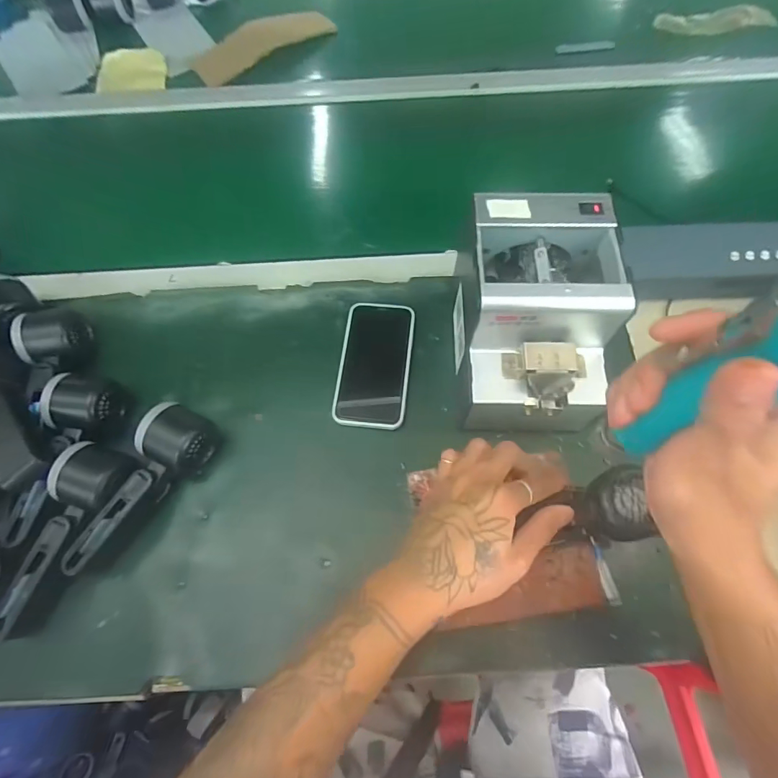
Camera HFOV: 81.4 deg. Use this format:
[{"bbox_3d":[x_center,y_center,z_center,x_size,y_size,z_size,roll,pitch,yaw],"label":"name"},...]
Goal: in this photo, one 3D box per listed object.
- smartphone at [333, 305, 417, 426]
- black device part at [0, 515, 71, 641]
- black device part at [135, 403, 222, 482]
[{"bbox_3d":[-0.015,-0.030,0.487,0.074,0.009,0.146,5,66,4],"label":"smartphone"},{"bbox_3d":[-0.299,0.155,0.375,0.018,0.012,0.099,20,68,10],"label":"black device part"},{"bbox_3d":[-0.200,0.048,0.434,0.057,0.053,0.059,28,71,9],"label":"black device part"}]

